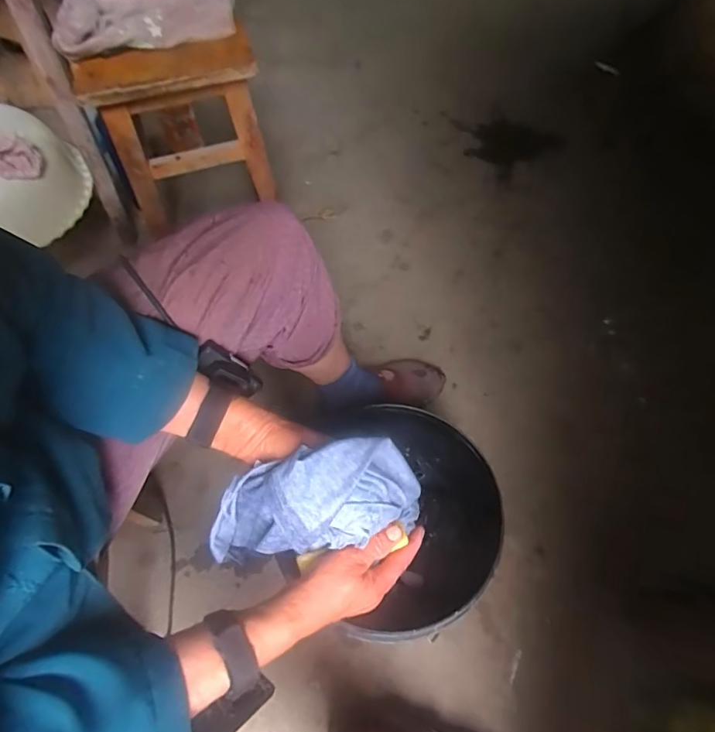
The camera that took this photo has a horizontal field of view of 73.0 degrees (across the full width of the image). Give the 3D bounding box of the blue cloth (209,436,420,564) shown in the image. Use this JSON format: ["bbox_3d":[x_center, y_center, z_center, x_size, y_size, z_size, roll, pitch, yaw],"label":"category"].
[{"bbox_3d":[-0.039,0.120,0.422,0.189,0.111,0.070,-9,64,-5],"label":"blue cloth"}]

